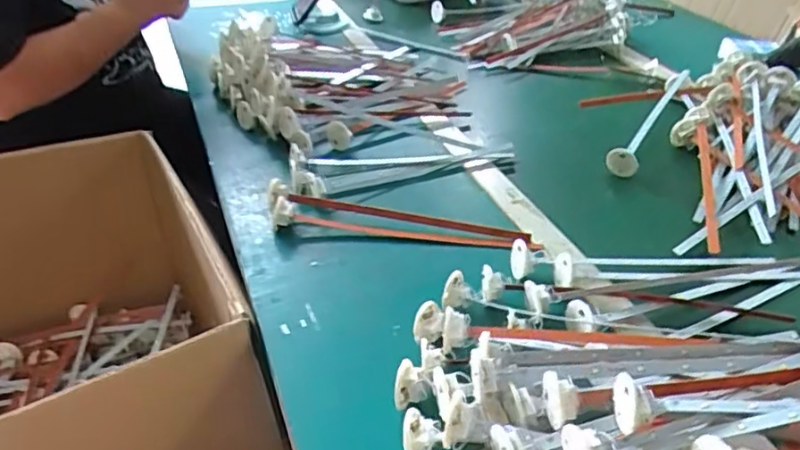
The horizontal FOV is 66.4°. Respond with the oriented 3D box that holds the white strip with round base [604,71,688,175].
[{"bbox_3d":[0.360,-0.150,0.867,0.039,0.052,0.300,23,40,26],"label":"white strip with round base"}]

